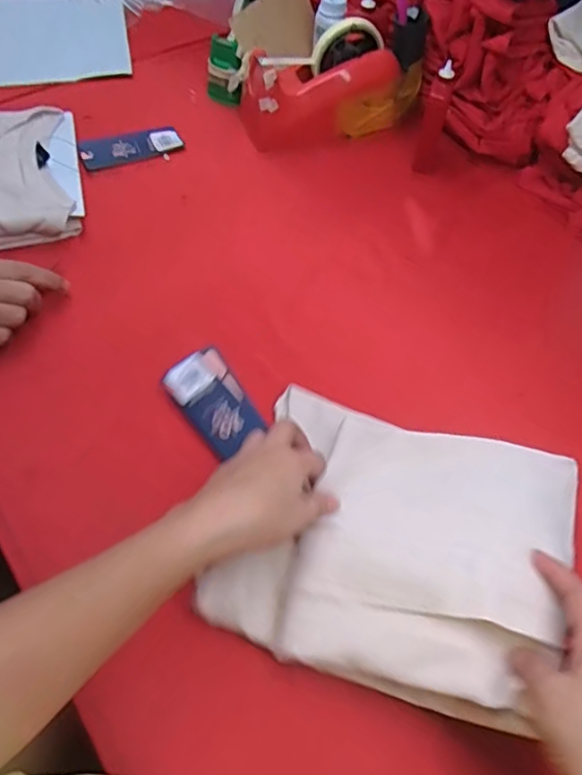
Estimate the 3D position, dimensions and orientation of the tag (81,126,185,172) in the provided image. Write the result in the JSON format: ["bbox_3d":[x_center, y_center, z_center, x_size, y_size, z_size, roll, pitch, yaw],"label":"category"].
[{"bbox_3d":[-0.191,-0.291,0.702,0.123,0.010,0.046,-24,62,-22],"label":"tag"}]

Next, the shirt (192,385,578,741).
[{"bbox_3d":[0.074,0.109,0.433,0.225,0.049,0.198,20,59,9],"label":"shirt"}]

